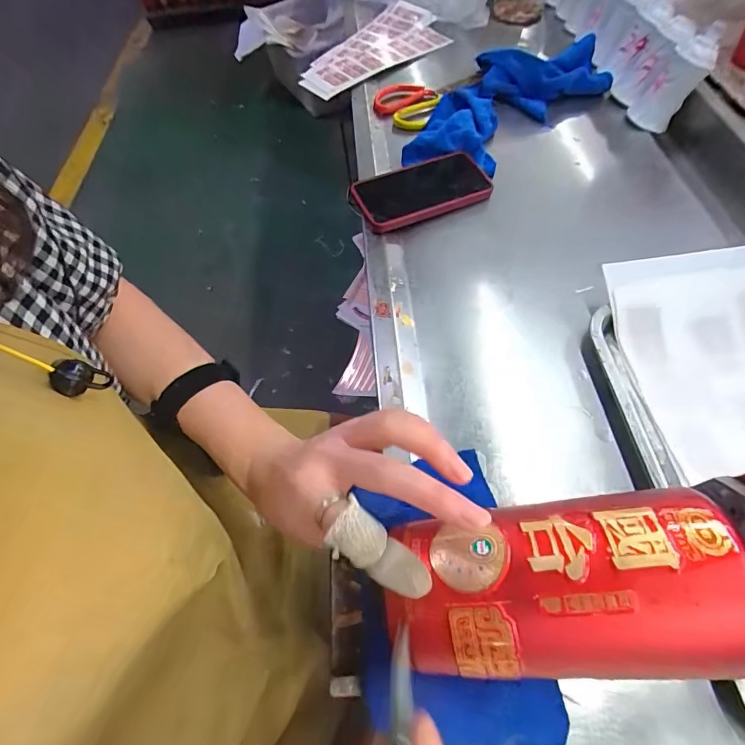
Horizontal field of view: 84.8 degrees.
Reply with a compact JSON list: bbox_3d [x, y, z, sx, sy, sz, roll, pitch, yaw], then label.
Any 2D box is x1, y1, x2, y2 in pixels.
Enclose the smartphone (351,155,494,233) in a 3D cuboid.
[{"bbox_3d":[0.060,-0.225,0.504,0.164,0.020,0.084,-18,66,-9],"label":"smartphone"}]

